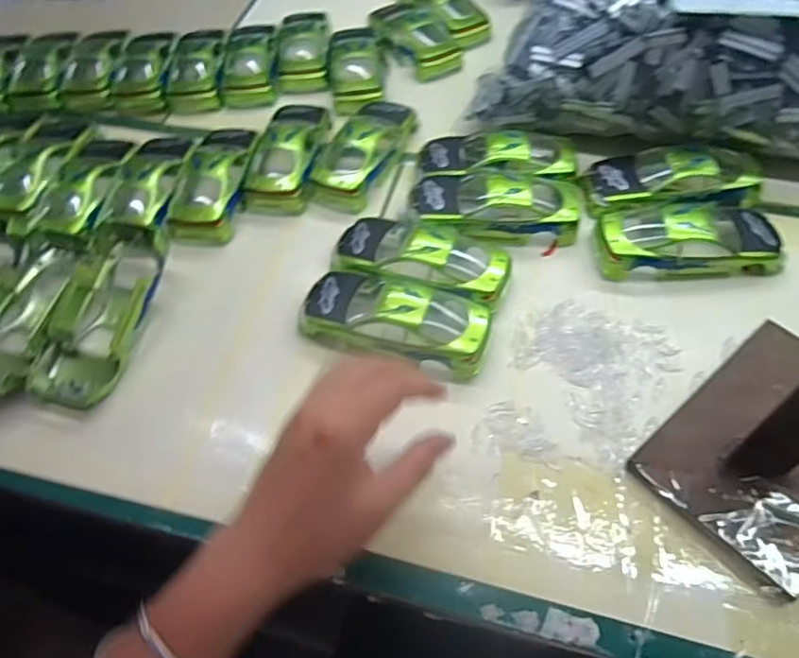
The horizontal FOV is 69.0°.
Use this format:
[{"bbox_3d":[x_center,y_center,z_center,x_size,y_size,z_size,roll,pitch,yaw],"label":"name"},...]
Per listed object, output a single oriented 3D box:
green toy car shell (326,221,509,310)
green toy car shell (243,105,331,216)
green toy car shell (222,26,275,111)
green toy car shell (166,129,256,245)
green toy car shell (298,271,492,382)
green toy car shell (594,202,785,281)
[{"bbox_3d":[0.017,-0.055,0.424,0.127,0.034,0.057,15,58,14],"label":"green toy car shell"},{"bbox_3d":[-0.095,-0.154,0.494,0.054,0.034,0.120,4,56,7],"label":"green toy car shell"},{"bbox_3d":[-0.147,-0.264,0.582,0.050,0.029,0.102,-3,55,2],"label":"green toy car shell"},{"bbox_3d":[-0.154,-0.130,0.484,0.052,0.032,0.128,3,56,5],"label":"green toy car shell"},{"bbox_3d":[-0.003,-0.009,0.392,0.126,0.035,0.056,18,58,15],"label":"green toy car shell"},{"bbox_3d":[0.208,-0.065,0.419,0.128,0.033,0.051,-5,55,0],"label":"green toy car shell"}]

